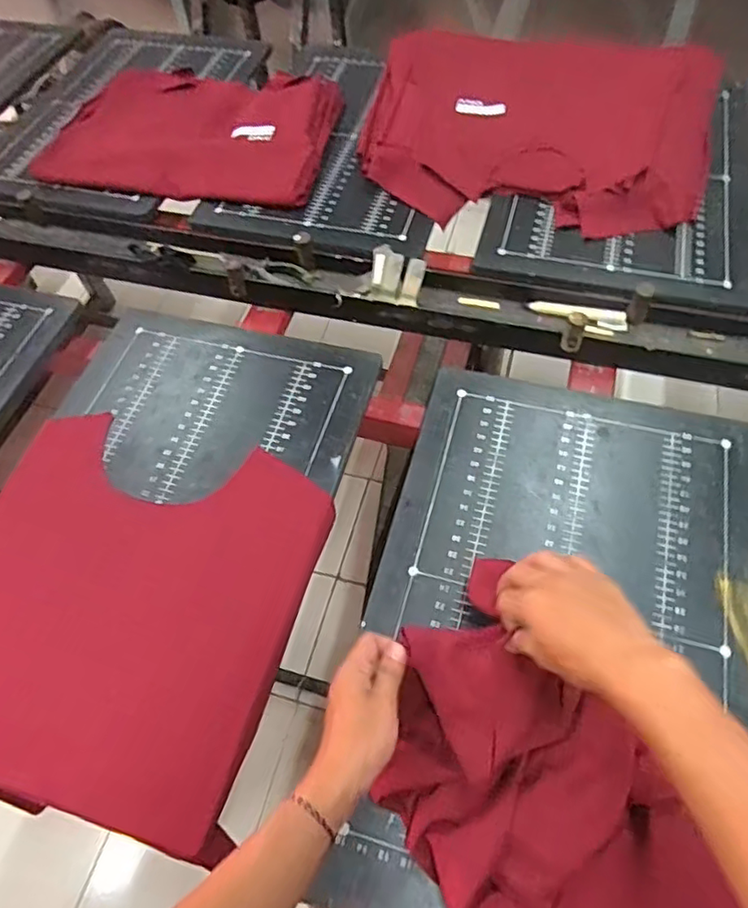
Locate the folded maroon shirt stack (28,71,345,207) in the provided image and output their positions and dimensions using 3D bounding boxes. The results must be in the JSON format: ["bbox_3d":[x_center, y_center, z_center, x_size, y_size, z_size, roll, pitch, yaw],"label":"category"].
[{"bbox_3d":[-0.337,-0.601,1.117,0.521,0.034,0.379,9,59,10],"label":"folded maroon shirt stack"}]

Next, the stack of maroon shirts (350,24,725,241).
[{"bbox_3d":[0.269,-0.566,1.019,0.572,0.062,0.459,13,60,12],"label":"stack of maroon shirts"}]

